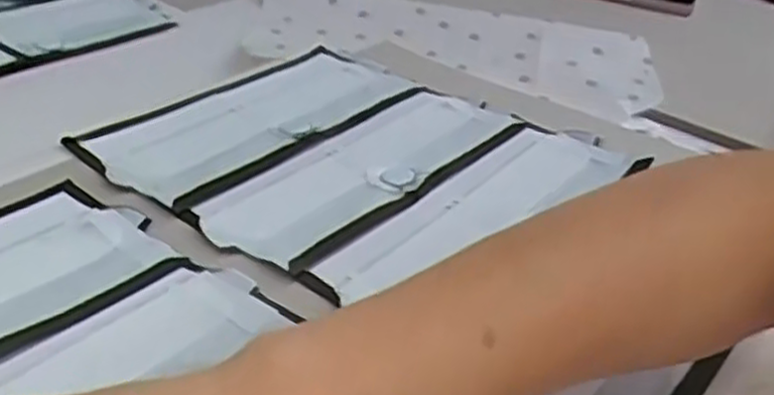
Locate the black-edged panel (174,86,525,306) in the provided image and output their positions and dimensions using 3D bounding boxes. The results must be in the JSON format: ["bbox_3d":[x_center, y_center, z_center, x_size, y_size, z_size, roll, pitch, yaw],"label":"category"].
[{"bbox_3d":[-0.016,-0.024,0.491,0.113,0.009,0.226,25,38,27],"label":"black-edged panel"}]

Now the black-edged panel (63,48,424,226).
[{"bbox_3d":[-0.081,-0.056,0.531,0.114,0.007,0.234,27,39,30],"label":"black-edged panel"}]

